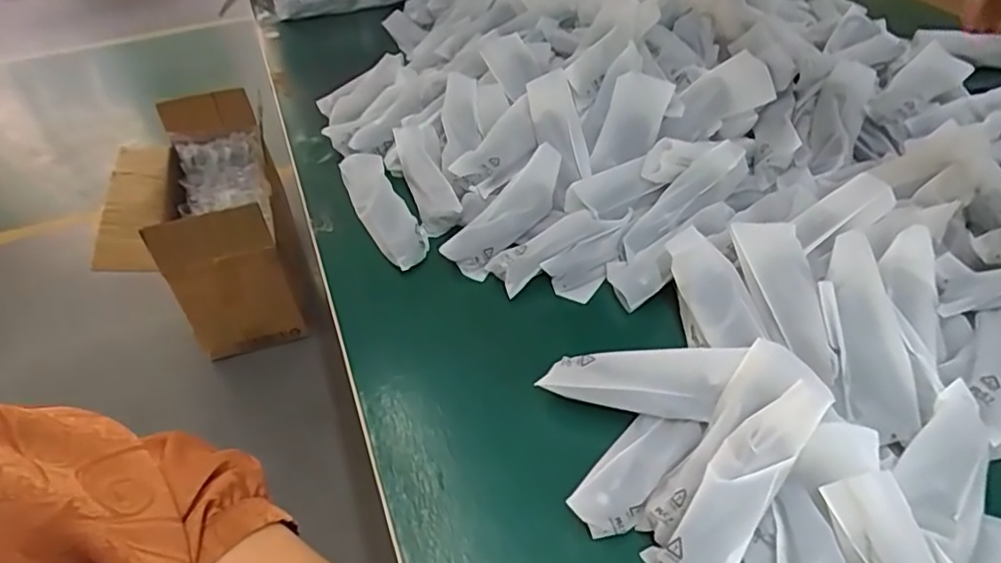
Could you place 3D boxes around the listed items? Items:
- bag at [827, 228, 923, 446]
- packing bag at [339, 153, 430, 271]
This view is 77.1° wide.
[{"bbox_3d":[0.255,0.037,0.439,0.045,0.017,0.151,-21,50,40],"label":"bag"},{"bbox_3d":[-0.116,-0.074,0.624,0.045,0.033,0.161,-22,56,-20],"label":"packing bag"}]

